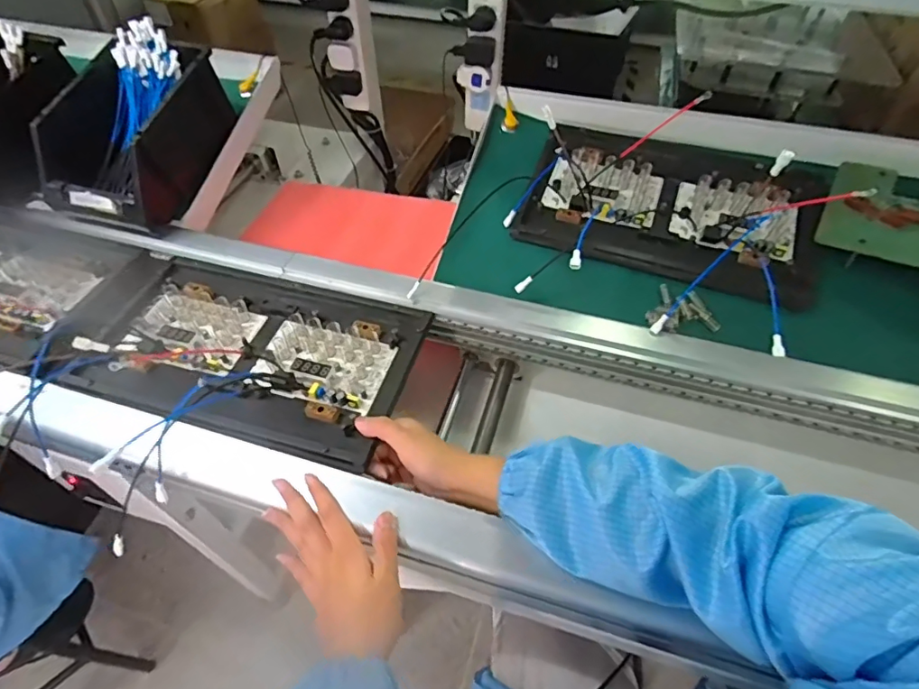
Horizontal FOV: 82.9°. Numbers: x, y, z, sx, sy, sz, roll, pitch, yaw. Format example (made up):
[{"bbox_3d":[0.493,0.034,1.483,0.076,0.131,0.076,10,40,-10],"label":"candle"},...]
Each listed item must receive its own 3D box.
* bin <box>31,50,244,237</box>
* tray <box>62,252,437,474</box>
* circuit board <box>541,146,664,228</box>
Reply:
[{"bbox_3d":[-0.430,-0.276,0.687,0.145,0.128,0.228,15,53,8],"label":"bin"},{"bbox_3d":[-0.215,0.000,0.555,0.324,0.028,0.202,14,55,9],"label":"tray"},{"bbox_3d":[0.178,-0.192,0.649,0.135,0.034,0.114,19,54,12],"label":"circuit board"}]

